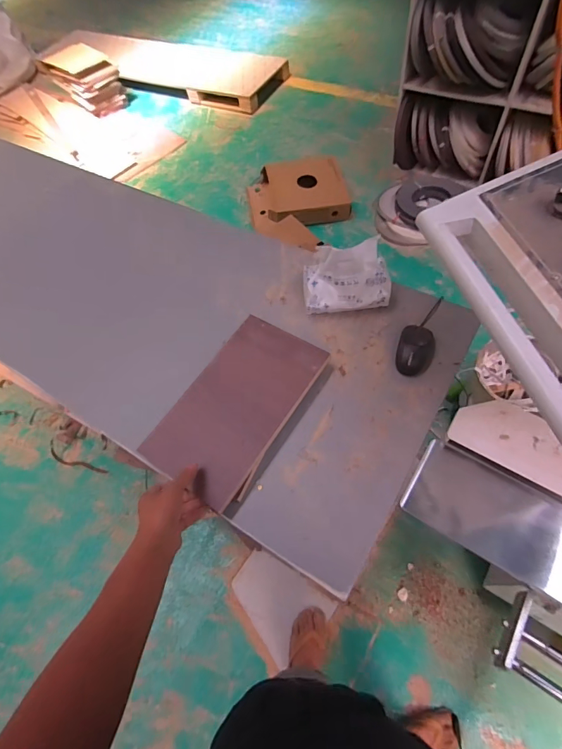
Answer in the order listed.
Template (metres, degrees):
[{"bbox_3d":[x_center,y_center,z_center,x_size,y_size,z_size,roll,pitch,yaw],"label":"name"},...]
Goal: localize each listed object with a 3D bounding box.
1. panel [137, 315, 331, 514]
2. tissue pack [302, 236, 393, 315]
[{"bbox_3d":[-0.078,0.049,0.715,0.186,0.013,0.336,31,70,16],"label":"panel"},{"bbox_3d":[0.132,-0.196,0.800,0.174,0.137,0.087,-9,60,5],"label":"tissue pack"}]

